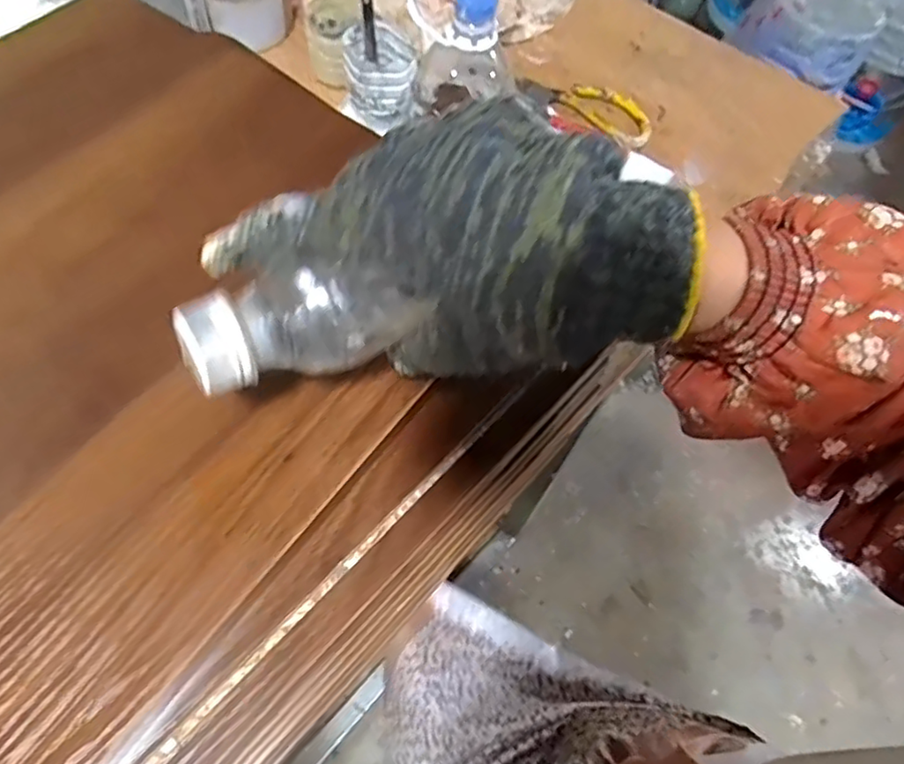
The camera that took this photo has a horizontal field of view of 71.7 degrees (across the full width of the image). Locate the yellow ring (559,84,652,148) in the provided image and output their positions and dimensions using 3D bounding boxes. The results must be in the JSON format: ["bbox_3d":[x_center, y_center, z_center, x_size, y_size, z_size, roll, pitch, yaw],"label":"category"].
[{"bbox_3d":[0.162,-0.278,0.643,0.099,0.015,0.047,42,68,17],"label":"yellow ring"}]

